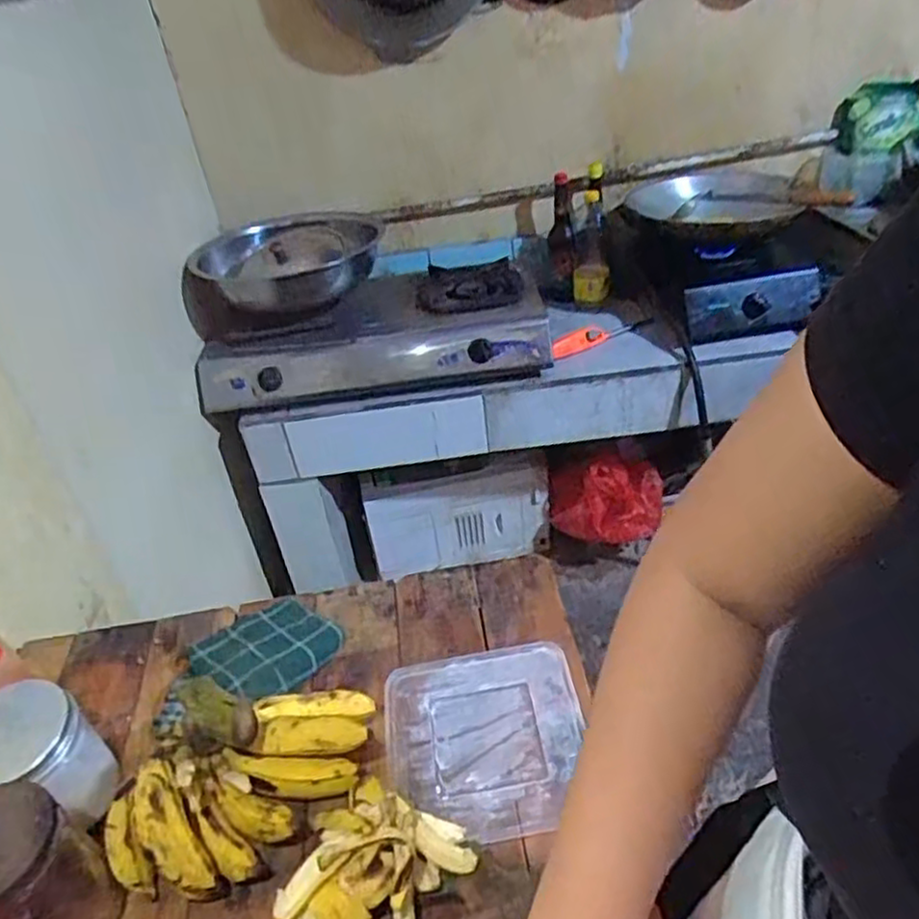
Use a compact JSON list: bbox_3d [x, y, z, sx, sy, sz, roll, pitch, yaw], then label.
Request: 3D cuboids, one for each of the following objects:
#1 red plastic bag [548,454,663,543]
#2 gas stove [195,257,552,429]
[{"bbox_3d":[0.352,0.091,1.688,0.253,0.199,0.181,-5,36,3],"label":"red plastic bag"},{"bbox_3d":[-0.175,-0.290,1.498,0.714,0.148,0.393,-10,36,-4],"label":"gas stove"}]

